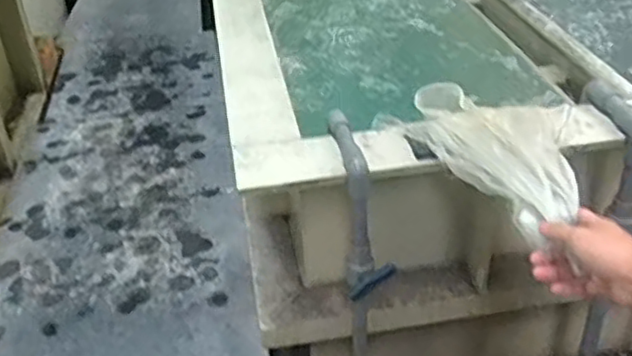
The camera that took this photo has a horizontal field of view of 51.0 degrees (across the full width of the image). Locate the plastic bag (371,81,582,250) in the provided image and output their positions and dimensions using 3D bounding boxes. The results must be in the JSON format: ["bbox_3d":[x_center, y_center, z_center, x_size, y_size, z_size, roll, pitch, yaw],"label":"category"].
[{"bbox_3d":[0.265,-0.046,0.877,0.243,0.062,0.362,-8,29,-11],"label":"plastic bag"}]

